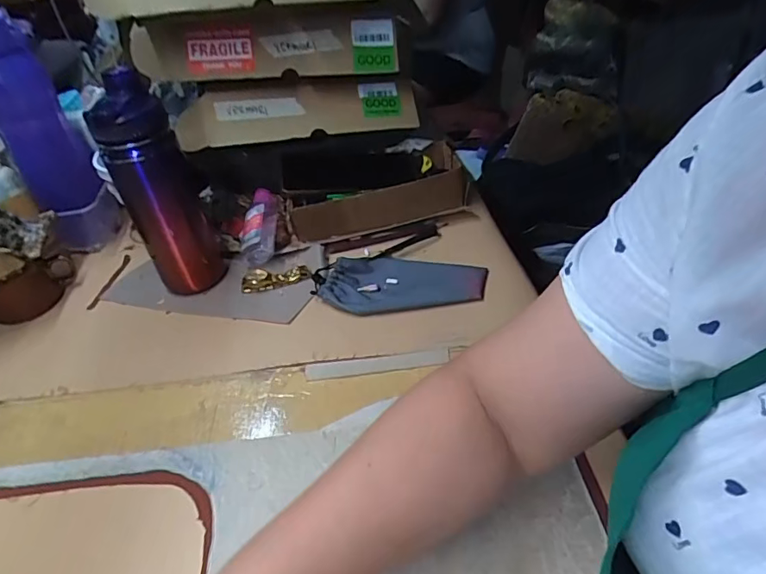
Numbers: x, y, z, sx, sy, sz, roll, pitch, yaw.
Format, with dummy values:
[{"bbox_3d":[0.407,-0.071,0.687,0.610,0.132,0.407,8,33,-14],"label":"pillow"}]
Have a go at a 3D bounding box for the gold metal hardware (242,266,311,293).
[{"bbox_3d":[-0.124,-0.012,0.578,0.077,0.015,0.023,-13,41,-7],"label":"gold metal hardware"}]

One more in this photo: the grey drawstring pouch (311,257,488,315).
[{"bbox_3d":[0.018,-0.009,0.555,0.184,0.016,0.082,-5,41,3],"label":"grey drawstring pouch"}]

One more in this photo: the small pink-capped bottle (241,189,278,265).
[{"bbox_3d":[-0.153,-0.076,0.627,0.047,0.048,0.106,-7,41,0],"label":"small pink-capped bottle"}]

